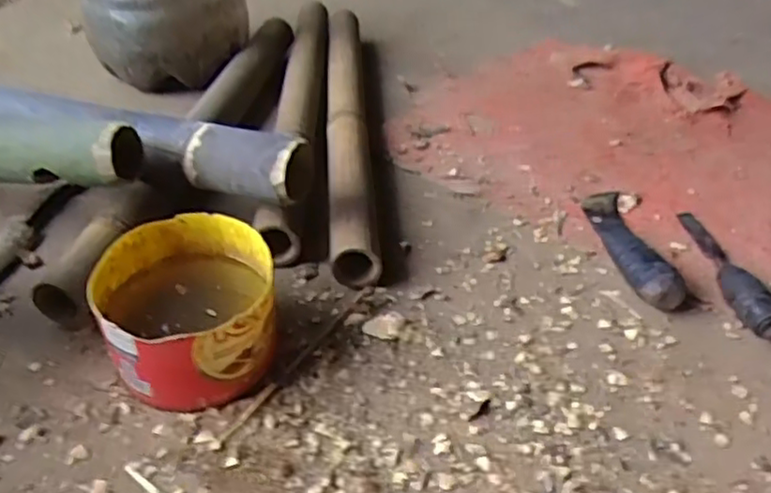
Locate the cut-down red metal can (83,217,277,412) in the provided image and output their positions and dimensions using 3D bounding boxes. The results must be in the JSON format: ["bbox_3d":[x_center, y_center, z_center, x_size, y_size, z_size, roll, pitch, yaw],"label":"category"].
[{"bbox_3d":[-0.175,0.058,0.633,0.146,0.098,0.154,0,40,0],"label":"cut-down red metal can"}]

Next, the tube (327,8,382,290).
[{"bbox_3d":[-0.050,-0.184,0.966,0.057,0.055,0.653,-2,40,-3],"label":"tube"}]

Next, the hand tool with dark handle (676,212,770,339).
[{"bbox_3d":[0.354,0.014,0.729,0.031,0.029,0.198,-2,40,-4],"label":"hand tool with dark handle"}]

